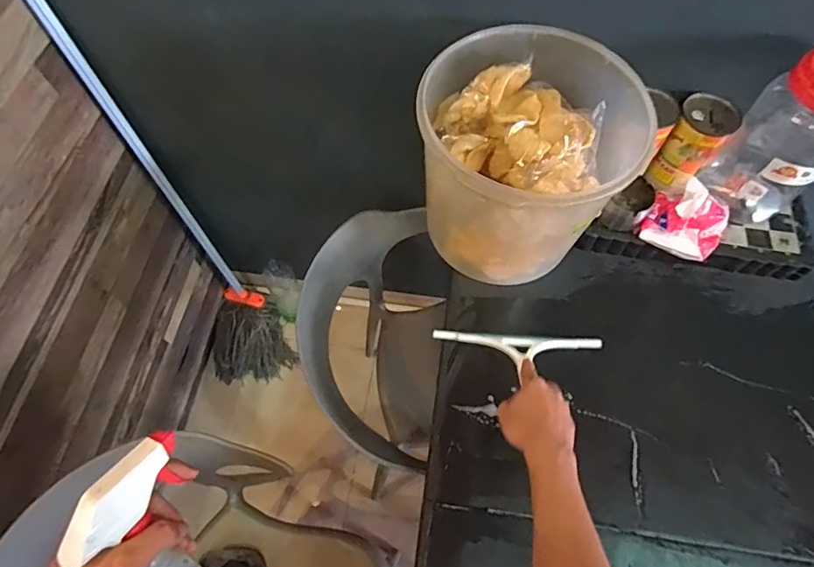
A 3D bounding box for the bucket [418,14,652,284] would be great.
[{"bbox_3d":[0.164,-0.173,0.739,0.279,0.255,0.305,0,63,0],"label":"bucket"}]

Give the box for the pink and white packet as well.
[{"bbox_3d":[0.439,-0.101,0.781,0.109,0.069,0.101,37,69,17],"label":"pink and white packet"}]

